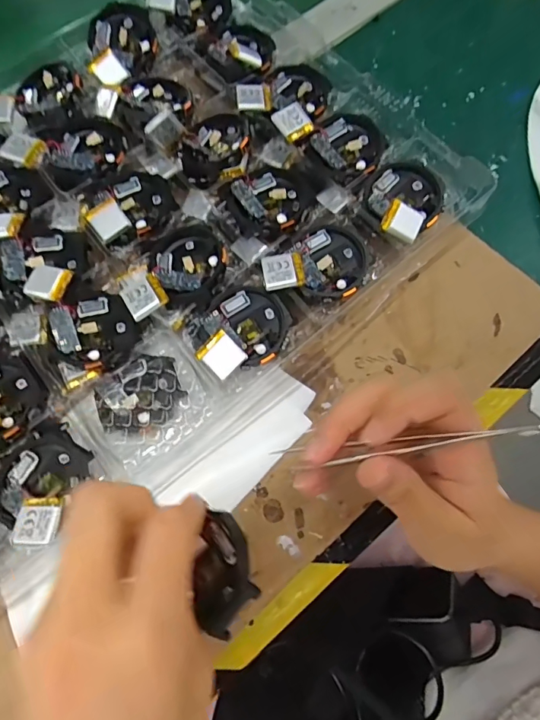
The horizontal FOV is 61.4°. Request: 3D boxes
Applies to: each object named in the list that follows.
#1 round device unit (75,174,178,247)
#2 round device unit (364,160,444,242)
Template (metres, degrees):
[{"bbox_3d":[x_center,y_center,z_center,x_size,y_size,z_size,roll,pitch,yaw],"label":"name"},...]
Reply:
[{"bbox_3d":[-0.094,-0.102,0.297,0.059,0.011,0.051,-22,74,-7],"label":"round device unit"},{"bbox_3d":[0.083,-0.100,0.285,0.046,0.014,0.056,10,73,3],"label":"round device unit"}]

